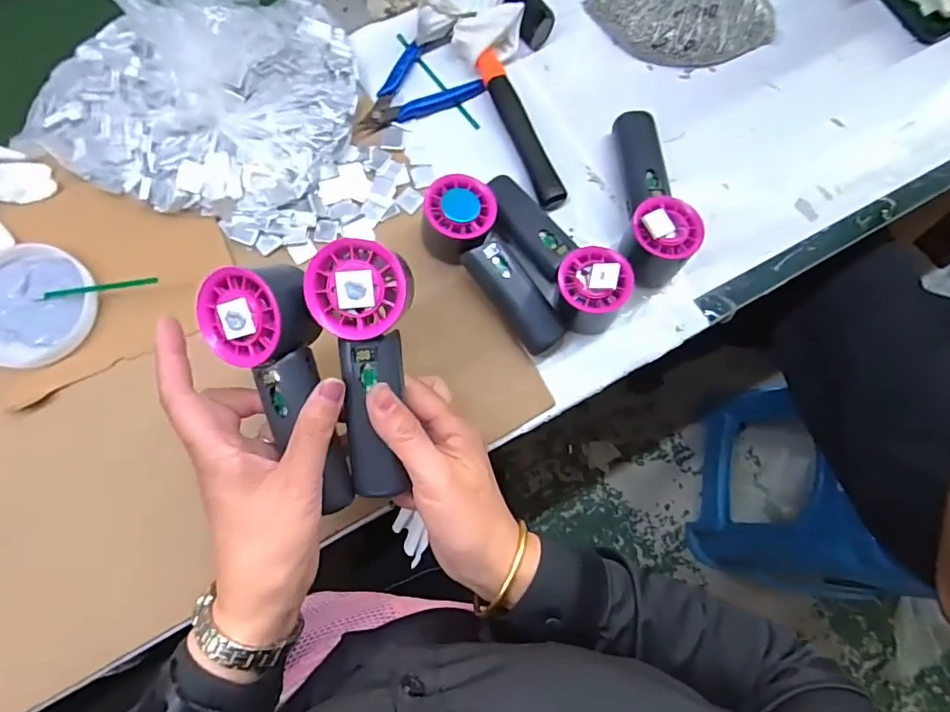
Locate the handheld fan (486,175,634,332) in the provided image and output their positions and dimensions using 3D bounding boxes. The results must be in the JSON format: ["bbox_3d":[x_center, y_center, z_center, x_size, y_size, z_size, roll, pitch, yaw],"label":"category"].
[{"bbox_3d":[0.065,-0.092,0.440,0.061,0.053,0.155,-32,79,-9],"label":"handheld fan"}]

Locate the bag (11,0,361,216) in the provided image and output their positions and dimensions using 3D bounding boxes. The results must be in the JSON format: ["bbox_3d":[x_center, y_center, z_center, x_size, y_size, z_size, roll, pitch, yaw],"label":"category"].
[{"bbox_3d":[-0.248,-0.238,0.430,0.280,0.137,0.213,2,76,-1],"label":"bag"}]

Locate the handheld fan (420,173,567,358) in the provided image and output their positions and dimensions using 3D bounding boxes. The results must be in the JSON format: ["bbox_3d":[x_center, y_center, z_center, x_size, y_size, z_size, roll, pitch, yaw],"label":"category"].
[{"bbox_3d":[0.019,-0.075,0.437,0.058,0.059,0.155,-38,78,-10],"label":"handheld fan"}]

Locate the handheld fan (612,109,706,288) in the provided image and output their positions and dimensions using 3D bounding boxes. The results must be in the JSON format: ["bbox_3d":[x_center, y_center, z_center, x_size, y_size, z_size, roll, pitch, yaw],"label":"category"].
[{"bbox_3d":[0.153,-0.142,0.459,0.056,0.053,0.160,4,76,-1],"label":"handheld fan"}]

